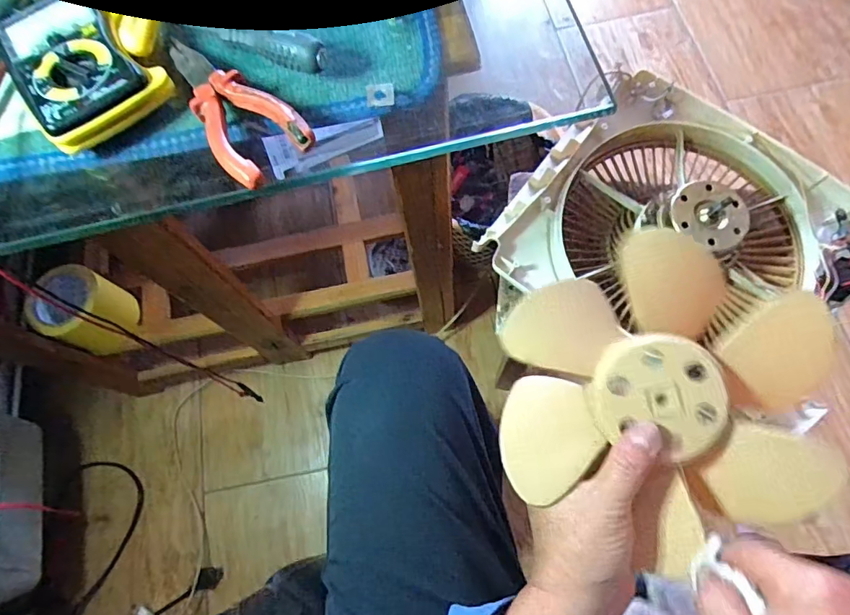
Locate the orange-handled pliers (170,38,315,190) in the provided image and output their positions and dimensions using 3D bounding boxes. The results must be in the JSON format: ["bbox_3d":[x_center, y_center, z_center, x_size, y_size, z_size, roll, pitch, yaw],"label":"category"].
[{"bbox_3d":[-0.125,-0.126,0.303,0.050,0.016,0.131,-41,72,-11],"label":"orange-handled pliers"}]

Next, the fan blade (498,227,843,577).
[{"bbox_3d":[0.167,0.064,0.359,0.232,0.044,0.218,-25,86,7],"label":"fan blade"}]

